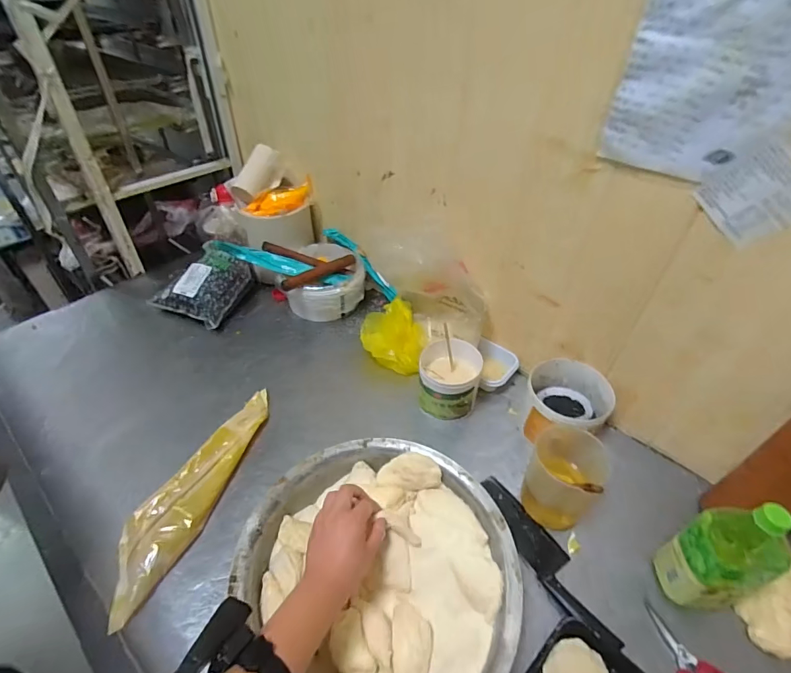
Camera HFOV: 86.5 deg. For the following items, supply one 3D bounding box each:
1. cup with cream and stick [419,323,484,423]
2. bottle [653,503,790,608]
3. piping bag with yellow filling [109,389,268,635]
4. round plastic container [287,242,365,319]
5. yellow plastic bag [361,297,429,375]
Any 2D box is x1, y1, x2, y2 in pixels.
[{"bbox_3d":[0.108,0.076,0.846,0.117,0.169,0.141,5,43,3],"label":"cup with cream and stick"},{"bbox_3d":[0.429,0.293,0.556,0.065,0.226,0.087,-15,45,-18],"label":"bottle"},{"bbox_3d":[-0.342,0.253,0.723,0.101,0.043,0.404,15,44,13],"label":"piping bag with yellow filling"},{"bbox_3d":[-0.170,-0.132,1.090,0.183,0.121,0.210,6,43,3],"label":"round plastic container"},{"bbox_3d":[-0.004,0.005,0.941,0.140,0.120,0.138,0,43,-3],"label":"yellow plastic bag"}]

